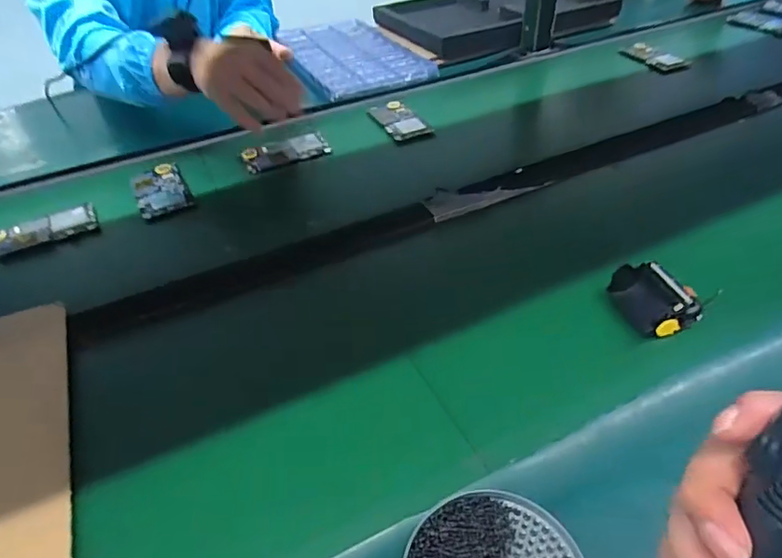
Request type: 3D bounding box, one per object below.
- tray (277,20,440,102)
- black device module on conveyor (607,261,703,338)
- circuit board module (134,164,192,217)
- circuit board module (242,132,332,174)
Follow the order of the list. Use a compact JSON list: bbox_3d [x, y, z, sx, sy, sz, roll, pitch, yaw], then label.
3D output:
[{"bbox_3d":[-0.079,-0.436,1.021,0.208,0.018,0.385,-18,45,-18],"label":"tray"},{"bbox_3d":[0.245,0.018,0.499,0.053,0.032,0.072,-12,44,-10],"label":"black device module on conveyor"},{"bbox_3d":[-0.307,-0.121,0.703,0.063,0.007,0.116,-22,46,-19],"label":"circuit board module"},{"bbox_3d":[-0.151,-0.184,0.760,0.120,0.008,0.062,-23,47,-20],"label":"circuit board module"}]

